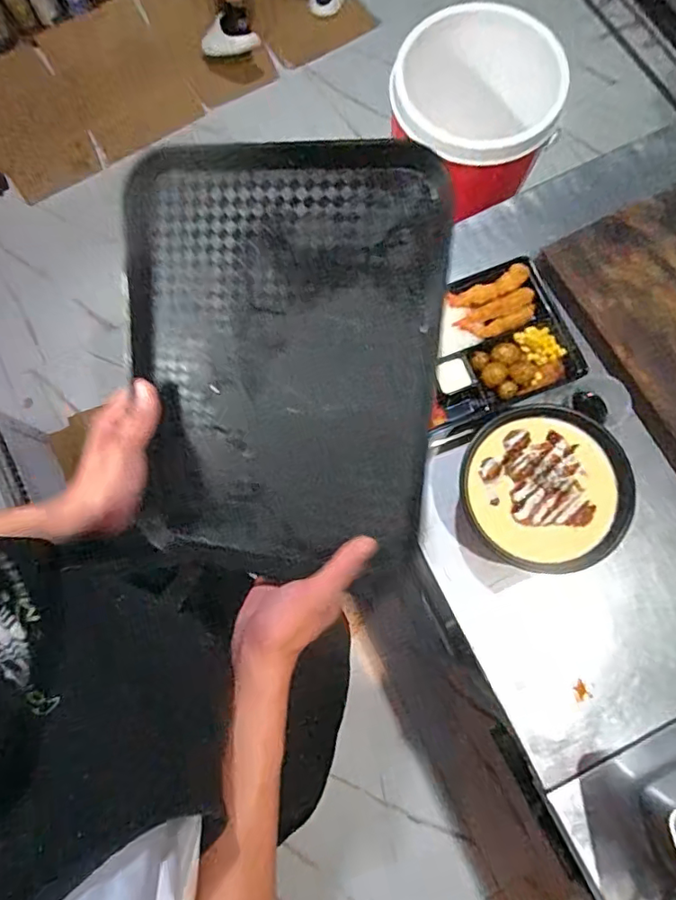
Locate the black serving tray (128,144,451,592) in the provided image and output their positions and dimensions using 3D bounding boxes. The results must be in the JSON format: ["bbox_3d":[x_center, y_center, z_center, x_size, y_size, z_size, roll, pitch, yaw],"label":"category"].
[{"bbox_3d":[-0.053,-0.060,0.442,0.254,0.026,0.336,7,105,13],"label":"black serving tray"}]

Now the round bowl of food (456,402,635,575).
[{"bbox_3d":[0.246,0.047,0.664,0.183,0.081,0.196,0,78,1],"label":"round bowl of food"}]

